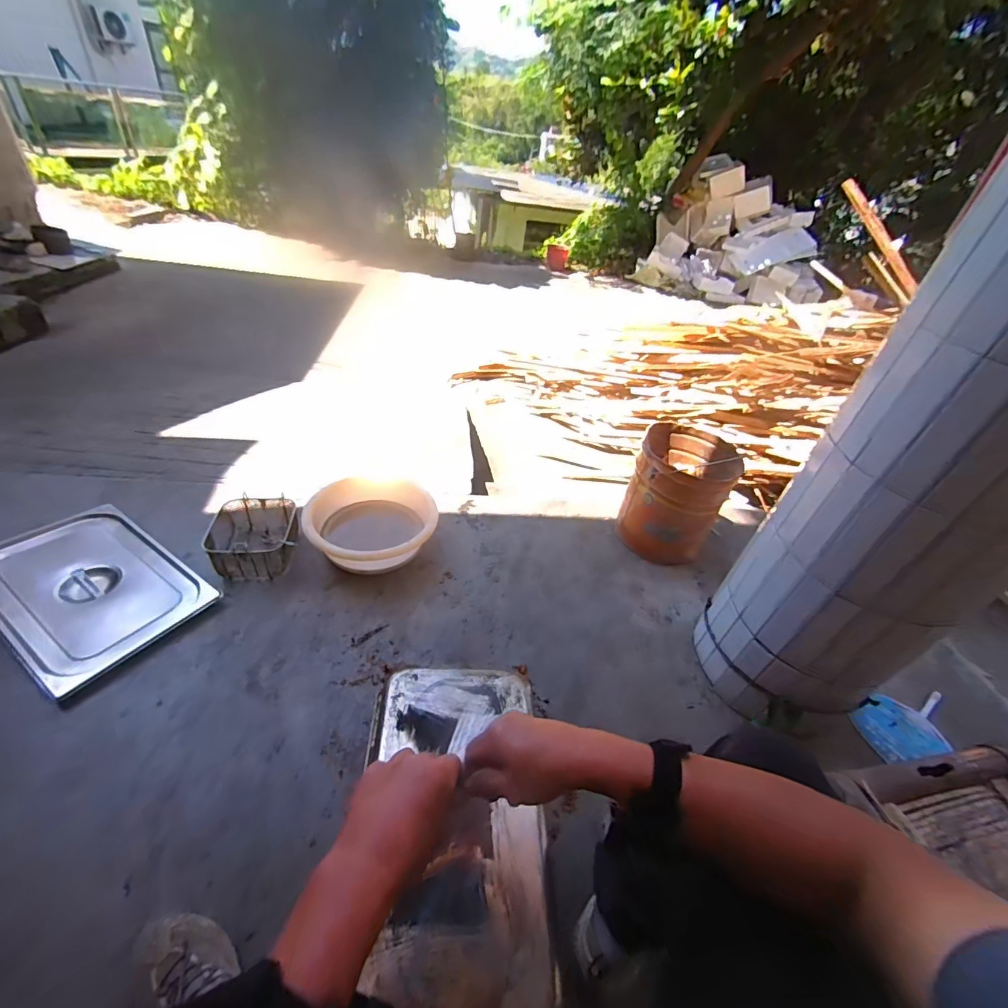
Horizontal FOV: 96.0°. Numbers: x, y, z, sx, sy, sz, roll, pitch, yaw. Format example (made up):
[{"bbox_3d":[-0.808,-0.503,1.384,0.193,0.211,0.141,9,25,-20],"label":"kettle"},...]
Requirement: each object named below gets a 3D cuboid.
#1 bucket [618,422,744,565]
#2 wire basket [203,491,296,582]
[{"bbox_3d":[0.568,-0.040,1.518,0.297,0.335,0.351,27,42,20],"label":"bucket"},{"bbox_3d":[-0.769,0.098,1.419,0.242,0.131,0.260,1,40,-11],"label":"wire basket"}]

